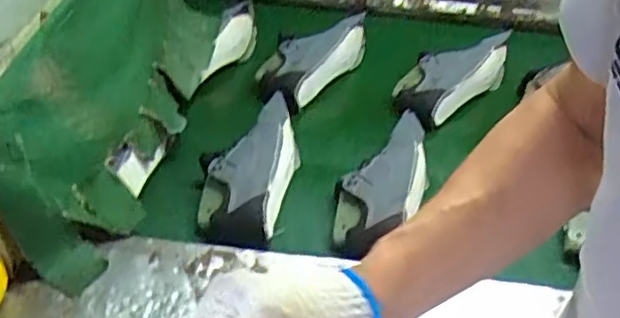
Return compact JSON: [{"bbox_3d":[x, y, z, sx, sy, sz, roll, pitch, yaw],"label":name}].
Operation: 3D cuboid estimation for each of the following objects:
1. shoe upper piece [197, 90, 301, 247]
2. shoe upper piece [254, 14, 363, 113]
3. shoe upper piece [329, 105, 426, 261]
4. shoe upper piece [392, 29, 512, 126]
[{"bbox_3d":[-0.092,0.018,1.091,0.129,0.080,0.304,14,53,11],"label":"shoe upper piece"},{"bbox_3d":[0.020,-0.203,1.310,0.096,0.103,0.291,29,48,24],"label":"shoe upper piece"},{"bbox_3d":[0.118,0.035,1.071,0.115,0.032,0.297,22,54,20],"label":"shoe upper piece"},{"bbox_3d":[0.290,-0.179,1.312,0.239,0.089,0.114,-29,52,-31],"label":"shoe upper piece"}]

